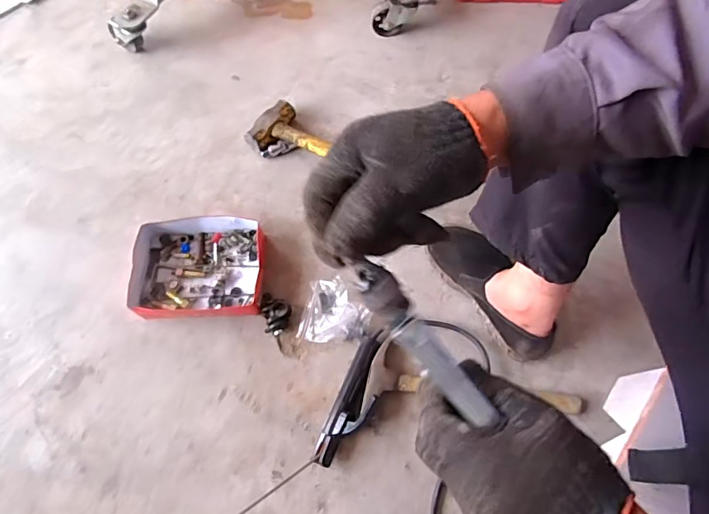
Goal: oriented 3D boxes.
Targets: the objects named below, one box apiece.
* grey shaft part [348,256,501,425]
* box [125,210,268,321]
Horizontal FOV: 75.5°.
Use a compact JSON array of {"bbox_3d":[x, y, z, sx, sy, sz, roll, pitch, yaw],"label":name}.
[{"bbox_3d":[0.043,0.055,0.295,0.022,0.026,0.132,-44,104,-15],"label":"grey shaft part"},{"bbox_3d":[-0.260,0.019,0.768,0.211,0.050,0.172,-2,67,1],"label":"box"}]

